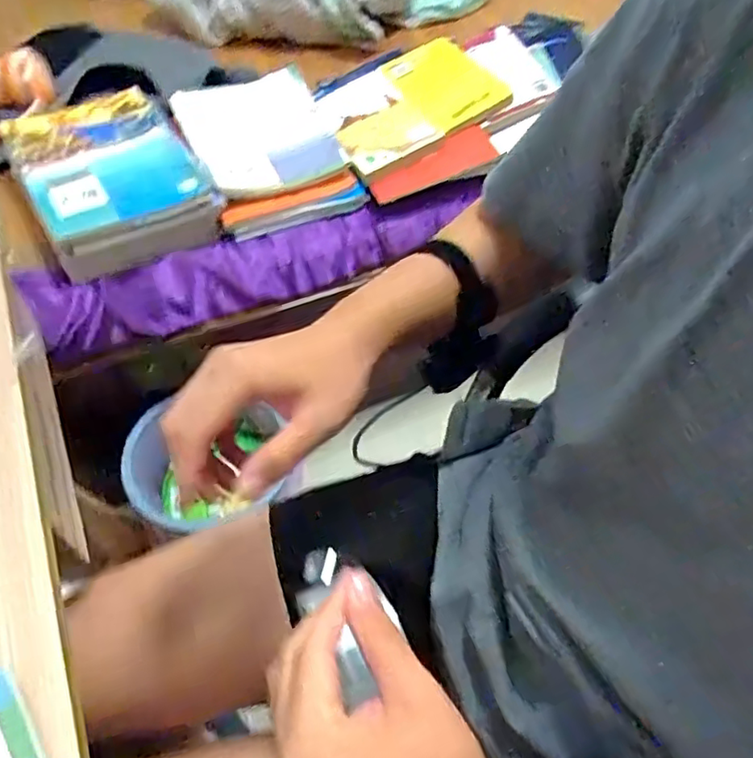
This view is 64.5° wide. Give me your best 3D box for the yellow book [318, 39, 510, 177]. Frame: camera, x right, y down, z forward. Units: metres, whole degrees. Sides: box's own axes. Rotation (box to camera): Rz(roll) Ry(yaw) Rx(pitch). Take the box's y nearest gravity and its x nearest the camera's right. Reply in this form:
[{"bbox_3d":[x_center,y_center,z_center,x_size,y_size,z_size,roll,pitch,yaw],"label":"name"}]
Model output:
[{"bbox_3d":[0.050,-0.472,1.008,0.289,0.024,0.211,-31,63,-8],"label":"yellow book"}]

